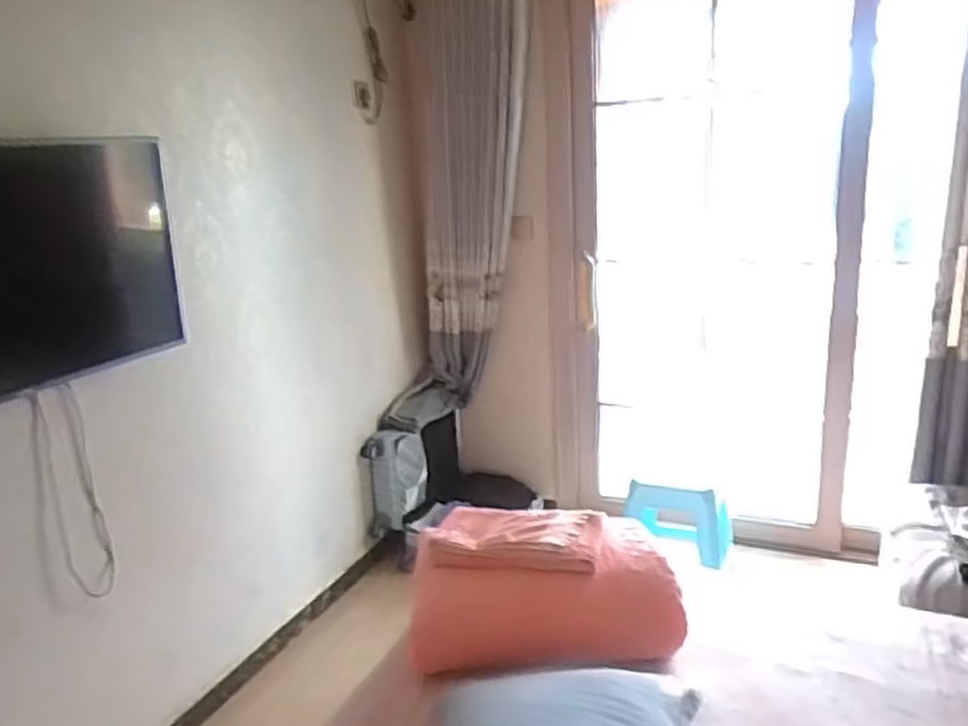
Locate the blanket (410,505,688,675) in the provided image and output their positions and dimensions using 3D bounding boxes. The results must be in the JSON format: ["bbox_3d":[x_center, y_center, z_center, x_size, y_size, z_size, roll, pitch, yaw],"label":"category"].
[{"bbox_3d":[0.134,0.487,1.727,0.567,0.194,0.345,-2,15,4],"label":"blanket"}]

